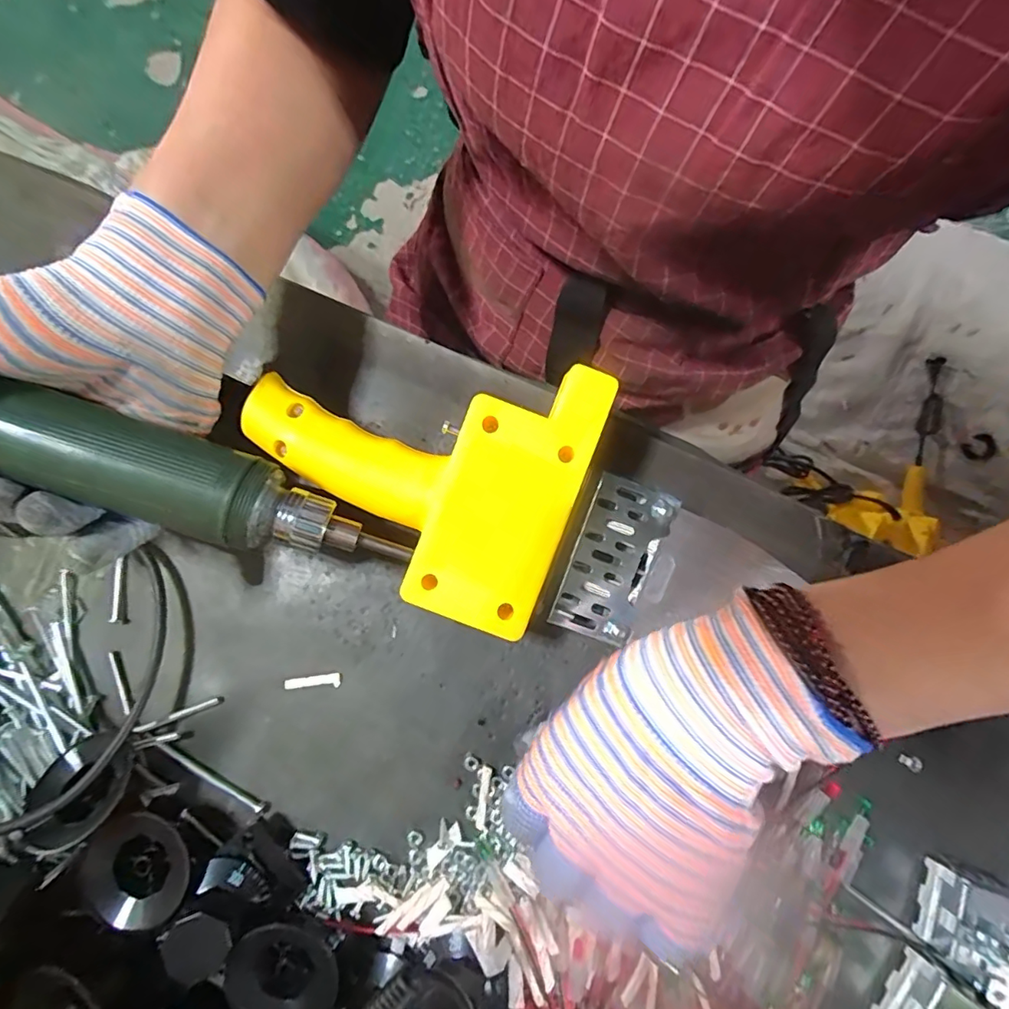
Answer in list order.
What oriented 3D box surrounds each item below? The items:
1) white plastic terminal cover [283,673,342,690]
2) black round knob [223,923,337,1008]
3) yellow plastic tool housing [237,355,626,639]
[{"bbox_3d":[-0.099,0.092,0.272,0.029,0.004,0.007,-6,82,0],"label":"white plastic terminal cover"},{"bbox_3d":[-0.099,0.209,0.234,0.046,0.010,0.036,6,82,2],"label":"black round knob"},{"bbox_3d":[-0.041,-0.022,0.252,0.152,0.035,0.121,21,91,3],"label":"yellow plastic tool housing"}]

